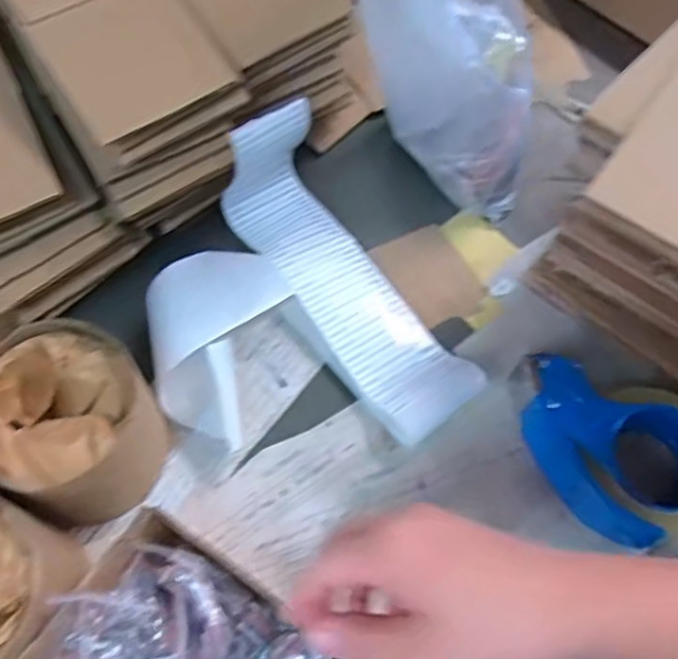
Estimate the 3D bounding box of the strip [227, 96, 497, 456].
[{"bbox_3d":[0.001,-0.052,0.578,0.101,0.072,0.309,-29,68,-16],"label":"strip"}]

